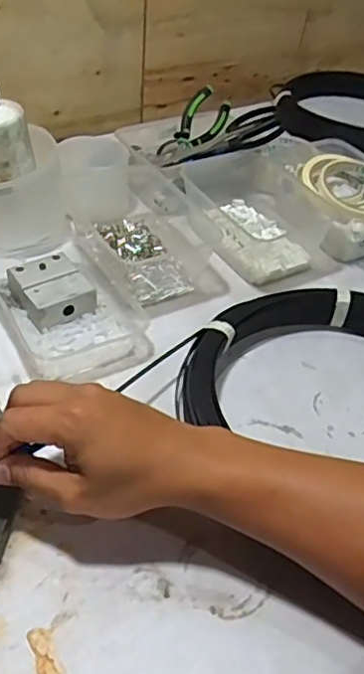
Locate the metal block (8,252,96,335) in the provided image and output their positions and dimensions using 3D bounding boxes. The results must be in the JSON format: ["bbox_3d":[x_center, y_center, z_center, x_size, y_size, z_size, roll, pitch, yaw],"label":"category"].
[{"bbox_3d":[-0.128,-0.048,0.605,0.067,0.033,0.069,-22,48,-29],"label":"metal block"}]

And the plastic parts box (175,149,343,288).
[{"bbox_3d":[0.087,-0.151,0.729,0.154,0.062,0.204,-16,46,-24],"label":"plastic parts box"}]

